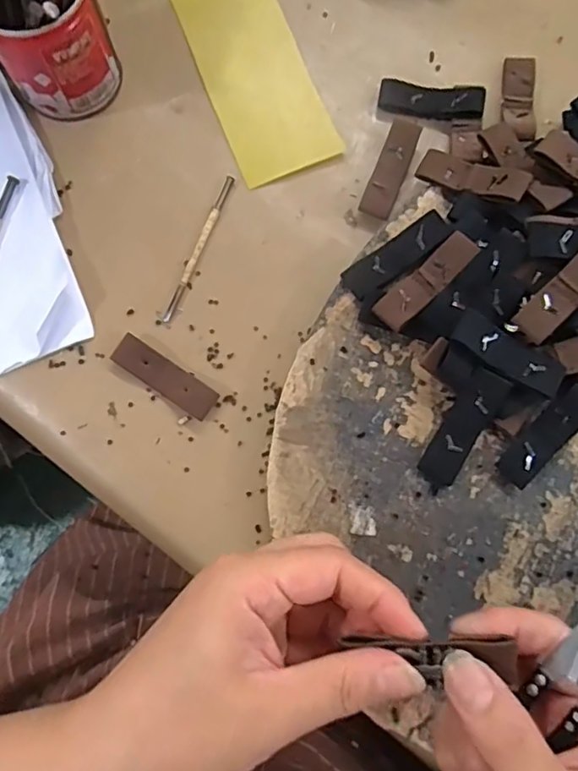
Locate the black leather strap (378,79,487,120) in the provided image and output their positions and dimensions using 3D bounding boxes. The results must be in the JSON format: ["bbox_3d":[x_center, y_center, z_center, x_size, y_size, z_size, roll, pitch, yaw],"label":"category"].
[{"bbox_3d":[0.088,-0.177,0.363,0.064,0.009,0.023,9,78,2],"label":"black leather strap"}]

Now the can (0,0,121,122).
[{"bbox_3d":[-0.137,-0.204,0.328,0.064,0.084,0.066,0,78,0],"label":"can"}]

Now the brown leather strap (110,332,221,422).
[{"bbox_3d":[-0.070,-0.005,0.327,0.063,0.008,0.019,33,80,7],"label":"brown leather strap"}]

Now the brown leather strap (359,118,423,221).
[{"bbox_3d":[0.062,-0.131,0.355,0.019,0.012,0.063,21,79,4],"label":"brown leather strap"}]

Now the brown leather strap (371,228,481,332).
[{"bbox_3d":[0.073,-0.056,0.309,0.063,0.009,0.019,-43,81,-8],"label":"brown leather strap"}]

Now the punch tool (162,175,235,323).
[{"bbox_3d":[-0.053,-0.083,0.347,0.006,0.004,0.099,21,79,4],"label":"punch tool"}]

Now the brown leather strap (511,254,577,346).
[{"bbox_3d":[0.142,-0.049,0.294,0.064,0.004,0.019,-45,77,3],"label":"brown leather strap"}]

